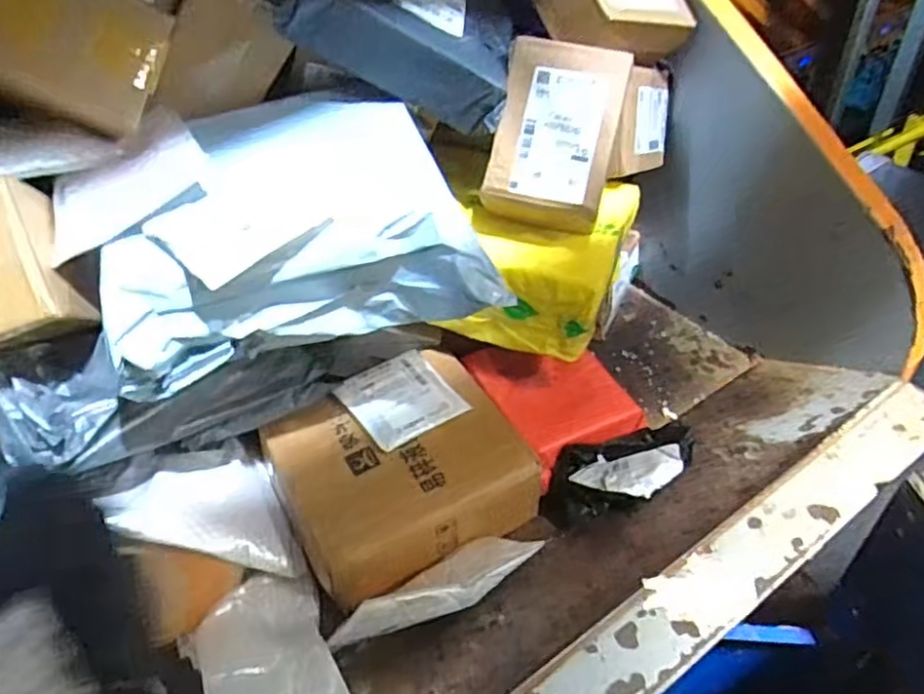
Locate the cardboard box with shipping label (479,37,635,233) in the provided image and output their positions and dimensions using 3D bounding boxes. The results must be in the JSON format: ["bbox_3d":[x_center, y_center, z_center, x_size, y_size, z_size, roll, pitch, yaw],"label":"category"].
[{"bbox_3d":[0.097,-0.215,0.702,0.122,0.175,0.066,12,-2,7],"label":"cardboard box with shipping label"}]

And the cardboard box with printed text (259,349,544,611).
[{"bbox_3d":[-0.064,0.128,0.732,0.247,0.079,0.241,-22,46,-21],"label":"cardboard box with printed text"}]

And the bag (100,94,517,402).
[{"bbox_3d":[-0.147,-0.105,0.624,0.316,0.138,0.236,-10,42,-9],"label":"bag"}]

